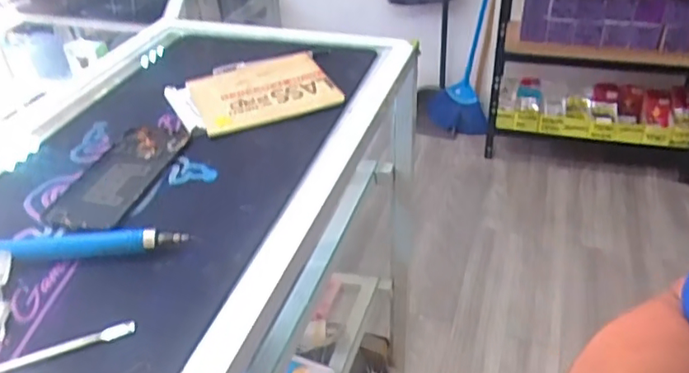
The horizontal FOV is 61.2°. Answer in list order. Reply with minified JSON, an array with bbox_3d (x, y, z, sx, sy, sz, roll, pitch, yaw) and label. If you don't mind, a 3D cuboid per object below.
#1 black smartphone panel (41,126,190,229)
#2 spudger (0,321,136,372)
[{"bbox_3d":[-0.222,-0.015,0.579,0.075,0.013,0.171,6,37,14],"label":"black smartphone panel"},{"bbox_3d":[-0.226,0.121,0.394,0.163,0.005,0.010,-16,38,-16],"label":"spudger"}]

